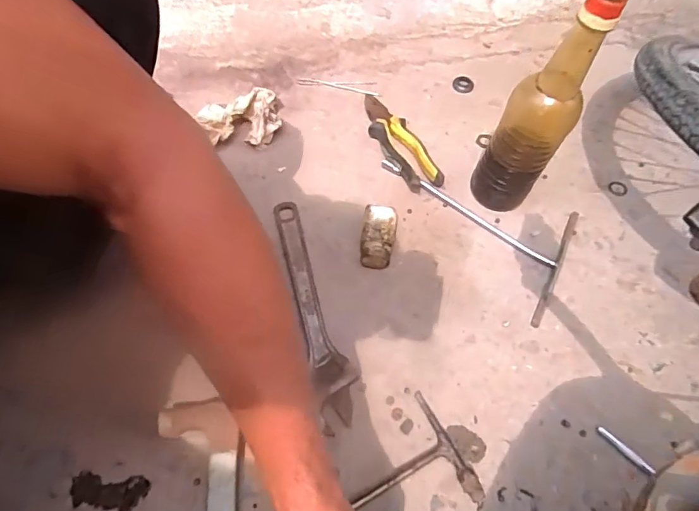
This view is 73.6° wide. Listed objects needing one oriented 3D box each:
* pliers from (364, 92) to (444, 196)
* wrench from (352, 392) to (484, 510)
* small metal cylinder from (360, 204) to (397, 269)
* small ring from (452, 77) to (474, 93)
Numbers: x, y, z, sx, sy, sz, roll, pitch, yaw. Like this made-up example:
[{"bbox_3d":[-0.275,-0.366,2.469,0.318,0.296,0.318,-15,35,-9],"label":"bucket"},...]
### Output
[{"bbox_3d":[0.066,-0.169,0.662,0.053,0.035,0.187,-20,64,-12],"label":"pliers"},{"bbox_3d":[-0.014,0.248,0.440,0.277,0.030,0.109,-26,66,-15],"label":"wrench"},{"bbox_3d":[0.035,-0.022,0.580,0.040,0.042,0.068,8,62,2],"label":"small metal cylinder"},{"bbox_3d":[0.180,-0.271,0.741,0.033,0.007,0.028,13,62,5],"label":"small ring"}]

